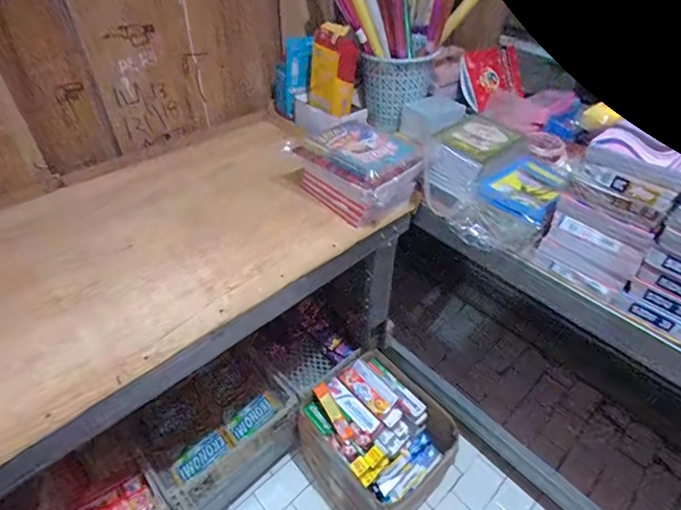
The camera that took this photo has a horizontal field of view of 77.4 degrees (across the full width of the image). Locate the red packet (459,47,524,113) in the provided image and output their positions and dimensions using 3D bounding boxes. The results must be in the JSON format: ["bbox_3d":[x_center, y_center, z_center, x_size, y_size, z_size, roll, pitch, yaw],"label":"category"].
[{"bbox_3d":[0.483,-0.565,1.344,0.251,0.170,0.029,-25,10,-25],"label":"red packet"}]

